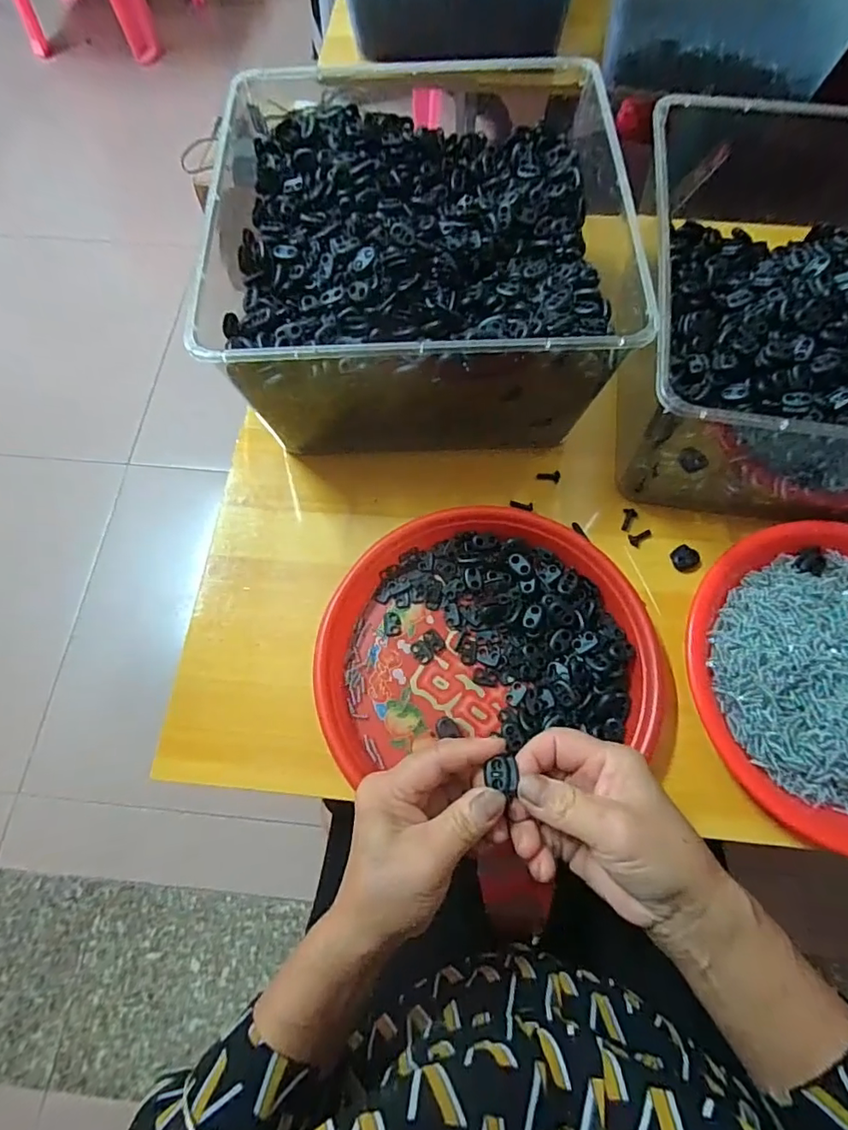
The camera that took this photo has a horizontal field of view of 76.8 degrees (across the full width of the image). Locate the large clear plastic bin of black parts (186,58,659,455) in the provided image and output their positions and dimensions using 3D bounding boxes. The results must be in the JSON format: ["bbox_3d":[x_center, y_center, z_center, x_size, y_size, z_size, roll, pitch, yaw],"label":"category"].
[{"bbox_3d":[-0.001,-0.233,0.444,0.280,0.148,0.272,-2,69,1],"label":"large clear plastic bin of black parts"}]

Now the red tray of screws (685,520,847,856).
[{"bbox_3d":[0.302,0.078,0.371,0.223,0.039,0.223,0,69,1],"label":"red tray of screws"}]

